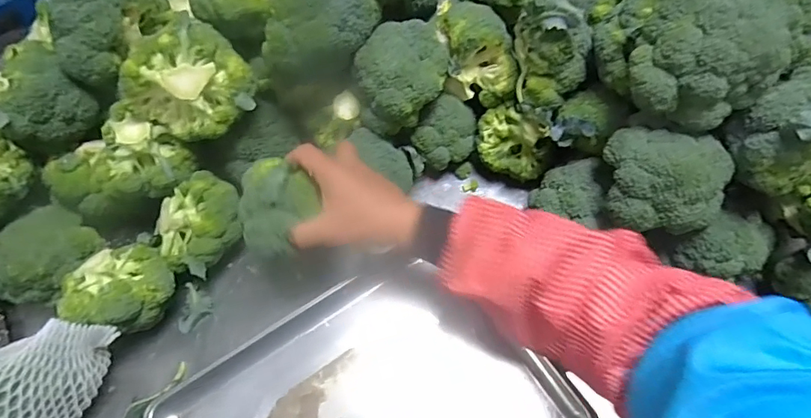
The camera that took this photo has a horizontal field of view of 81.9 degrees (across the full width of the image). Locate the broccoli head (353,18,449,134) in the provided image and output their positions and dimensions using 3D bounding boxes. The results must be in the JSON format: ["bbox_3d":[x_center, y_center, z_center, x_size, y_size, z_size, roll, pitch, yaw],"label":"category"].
[{"bbox_3d":[-0.002,-0.166,0.582,0.110,0.090,0.107,-1,64,2],"label":"broccoli head"}]

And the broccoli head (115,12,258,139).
[{"bbox_3d":[-0.251,-0.144,0.547,0.128,0.082,0.134,-3,103,-14],"label":"broccoli head"}]

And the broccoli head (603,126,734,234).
[{"bbox_3d":[0.278,-0.031,0.488,0.124,0.082,0.095,-1,64,2],"label":"broccoli head"}]

